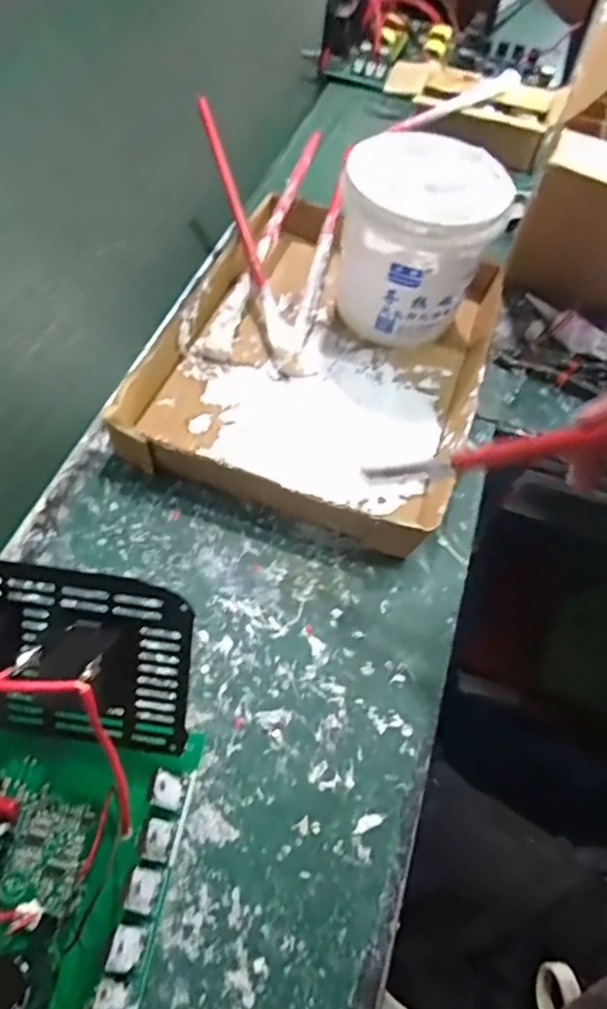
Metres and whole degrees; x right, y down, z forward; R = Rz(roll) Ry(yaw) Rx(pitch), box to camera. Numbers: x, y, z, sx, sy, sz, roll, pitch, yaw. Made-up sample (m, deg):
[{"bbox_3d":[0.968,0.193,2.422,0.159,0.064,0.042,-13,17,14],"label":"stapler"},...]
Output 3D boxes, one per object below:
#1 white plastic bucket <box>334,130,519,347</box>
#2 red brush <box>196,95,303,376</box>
[{"bbox_3d":[0.089,-0.210,0.481,0.110,0.111,0.117,0,55,0],"label":"white plastic bucket"},{"bbox_3d":[-0.050,-0.238,0.517,0.024,0.020,0.286,-15,76,-13],"label":"red brush"}]

